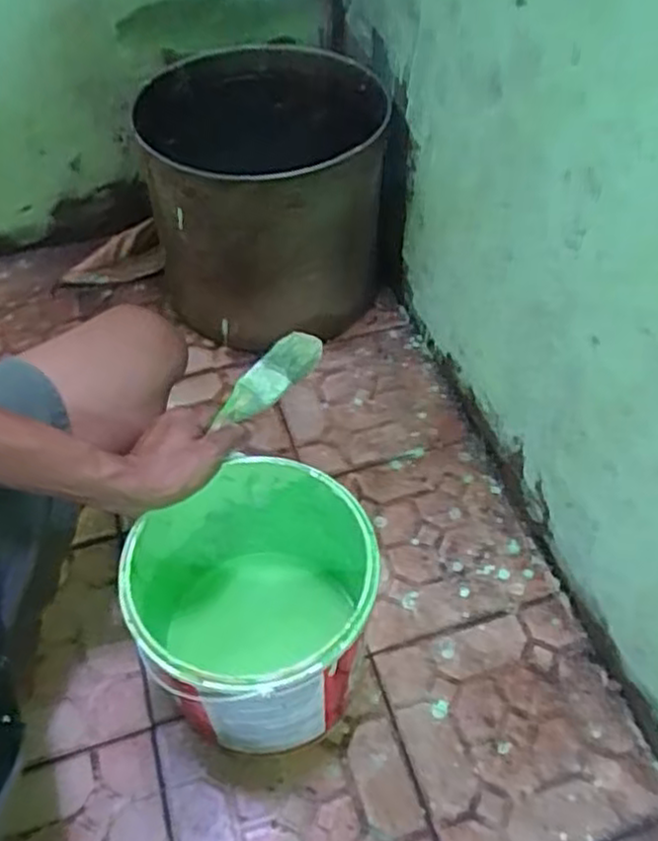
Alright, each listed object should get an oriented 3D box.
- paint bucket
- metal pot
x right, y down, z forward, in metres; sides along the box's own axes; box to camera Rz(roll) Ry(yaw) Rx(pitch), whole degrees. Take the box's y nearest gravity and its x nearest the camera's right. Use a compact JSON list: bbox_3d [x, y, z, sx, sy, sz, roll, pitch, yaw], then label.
[{"bbox_3d":[-0.056,0.160,0.603,0.182,0.192,0.180,0,51,0],"label":"paint bucket"},{"bbox_3d":[-0.076,-0.281,0.927,0.280,0.247,0.308,-3,51,-2],"label":"metal pot"}]

